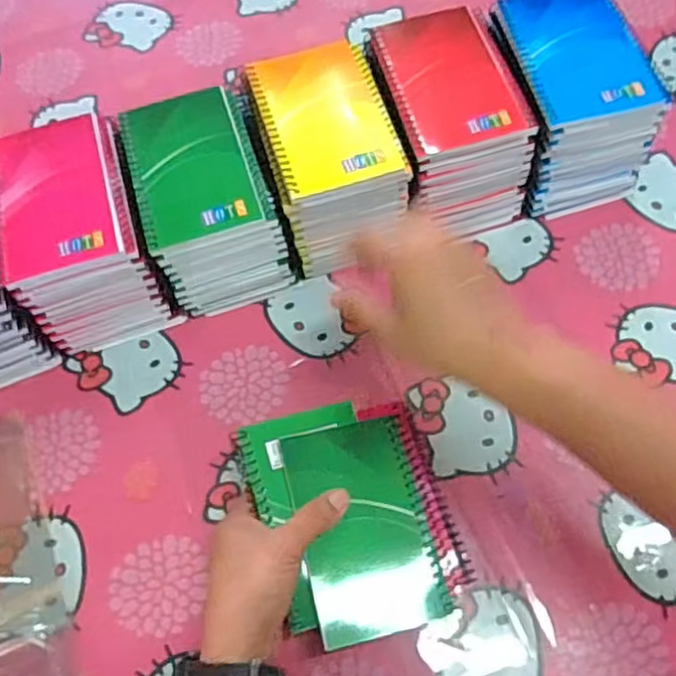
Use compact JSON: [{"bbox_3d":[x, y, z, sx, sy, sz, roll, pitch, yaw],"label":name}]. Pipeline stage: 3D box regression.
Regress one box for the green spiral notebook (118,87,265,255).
[{"bbox_3d":[-0.106,-0.124,0.485,0.081,0.008,0.123,-17,64,-5],"label":"green spiral notebook"}]

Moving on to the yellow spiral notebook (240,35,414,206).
[{"bbox_3d":[-0.010,-0.161,0.487,0.091,0.011,0.128,-16,64,-4],"label":"yellow spiral notebook"}]

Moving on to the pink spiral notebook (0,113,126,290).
[{"bbox_3d":[-0.203,-0.103,0.483,0.083,0.014,0.126,-17,64,-5],"label":"pink spiral notebook"}]

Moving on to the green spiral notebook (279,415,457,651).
[{"bbox_3d":[0.019,0.117,0.432,0.086,0.015,0.130,-10,66,-12],"label":"green spiral notebook"}]

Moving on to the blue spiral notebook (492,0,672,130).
[{"bbox_3d":[0.177,-0.213,0.503,0.089,0.010,0.127,-12,64,-3],"label":"blue spiral notebook"}]

